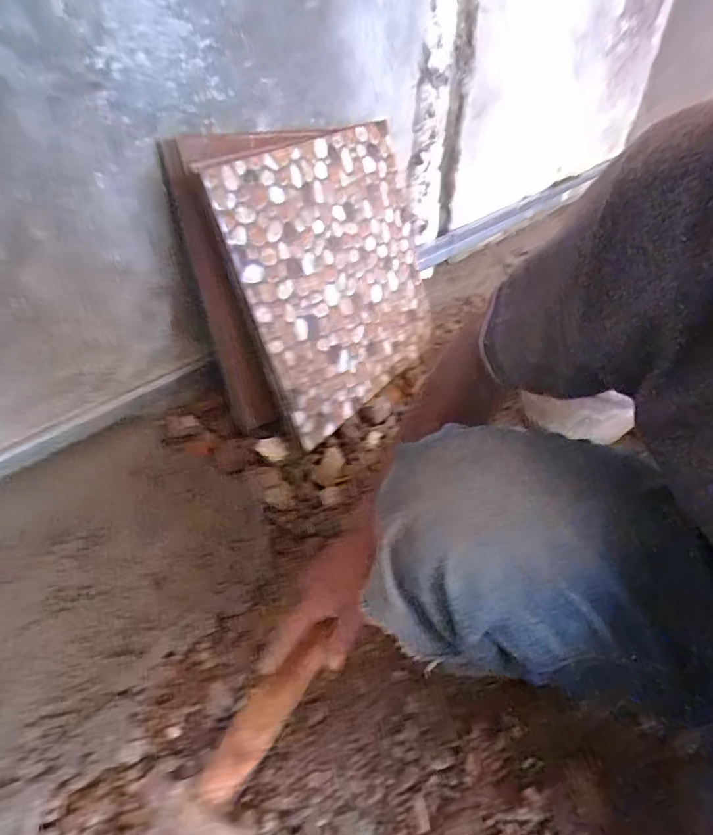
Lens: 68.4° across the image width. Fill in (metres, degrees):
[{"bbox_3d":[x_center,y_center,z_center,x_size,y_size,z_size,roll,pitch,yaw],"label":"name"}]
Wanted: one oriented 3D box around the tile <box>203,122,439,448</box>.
[{"bbox_3d":[-0.014,-0.223,0.823,0.012,0.385,0.396,6,35,40],"label":"tile"}]

